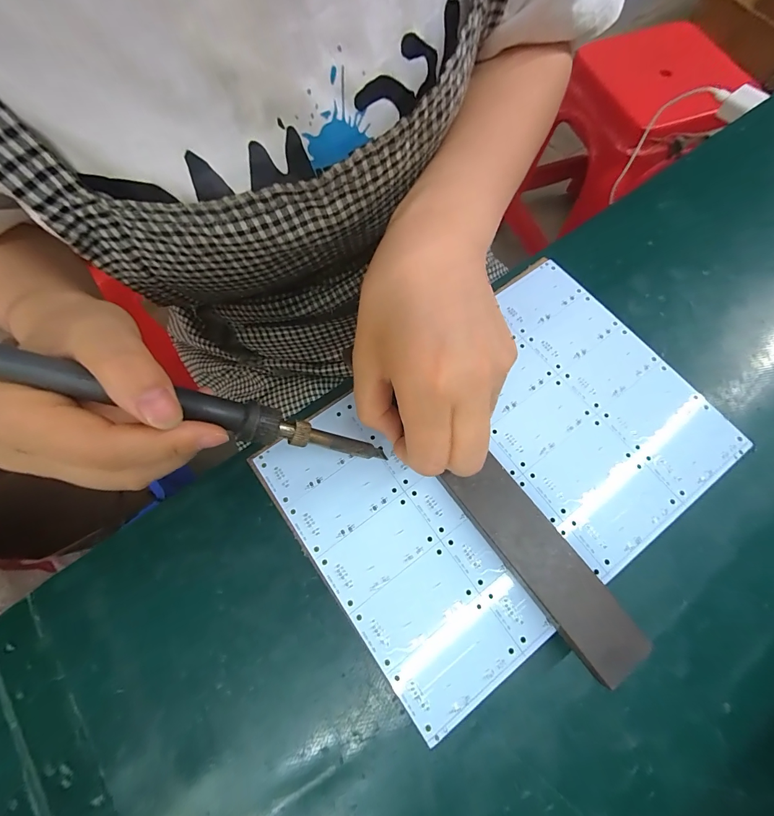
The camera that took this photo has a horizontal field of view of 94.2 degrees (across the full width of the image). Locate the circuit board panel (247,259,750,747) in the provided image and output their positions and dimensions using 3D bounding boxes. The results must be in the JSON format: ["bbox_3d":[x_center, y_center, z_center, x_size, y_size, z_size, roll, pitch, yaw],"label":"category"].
[{"bbox_3d":[0.065,0.028,0.211,0.239,0.006,0.164,-34,74,-11],"label":"circuit board panel"}]

